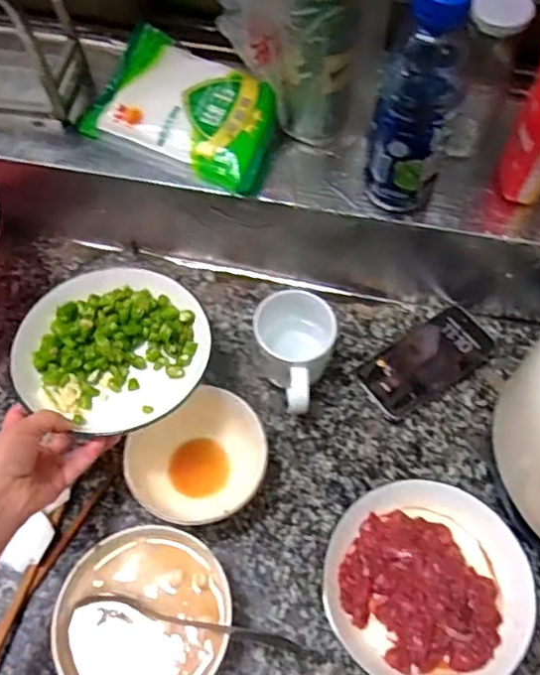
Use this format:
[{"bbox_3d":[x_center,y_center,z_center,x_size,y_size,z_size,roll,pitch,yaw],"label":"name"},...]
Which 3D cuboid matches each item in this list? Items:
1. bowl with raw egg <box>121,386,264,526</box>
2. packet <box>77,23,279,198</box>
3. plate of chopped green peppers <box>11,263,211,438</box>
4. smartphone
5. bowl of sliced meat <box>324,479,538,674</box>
[{"bbox_3d":[-0.066,0.116,0.583,0.122,0.068,0.114,1,60,-2],"label":"bowl with raw egg"},{"bbox_3d":[-0.085,-0.244,0.656,0.207,0.046,0.128,25,63,12],"label":"packet"},{"bbox_3d":[-0.147,0.006,0.575,0.163,0.025,0.161,1,60,-2],"label":"plate of chopped green peppers"},{"bbox_3d":[0.167,0.024,0.666,0.145,0.015,0.072,-36,70,-14],"label":"smartphone"},{"bbox_3d":[0.136,0.213,0.546,0.167,0.044,0.169,1,60,-2],"label":"bowl of sliced meat"}]

